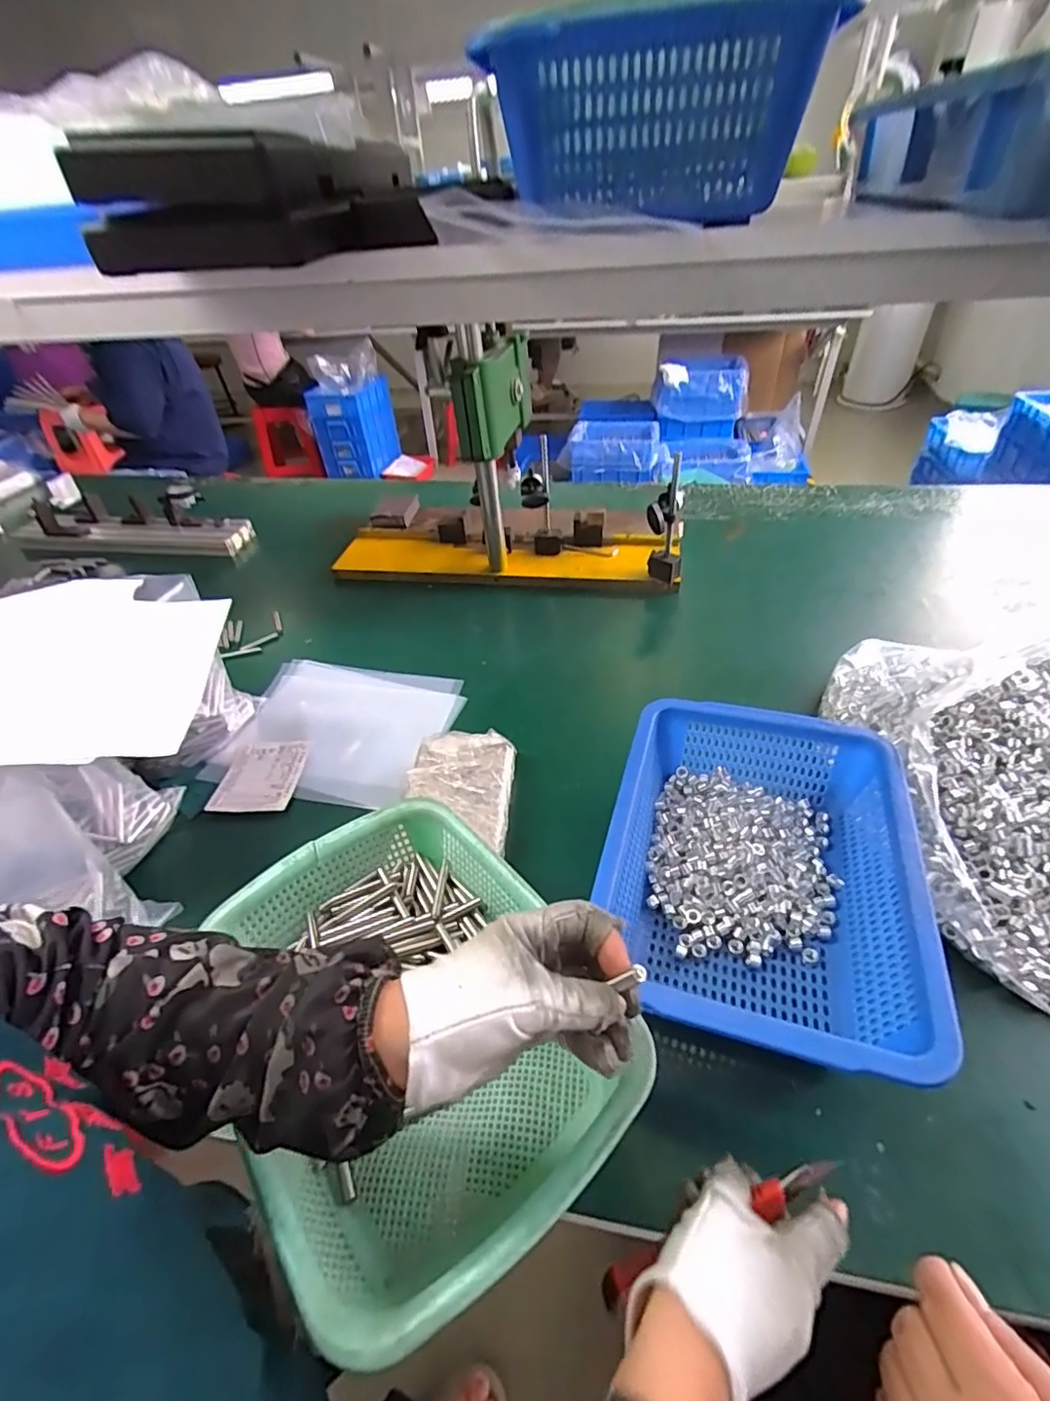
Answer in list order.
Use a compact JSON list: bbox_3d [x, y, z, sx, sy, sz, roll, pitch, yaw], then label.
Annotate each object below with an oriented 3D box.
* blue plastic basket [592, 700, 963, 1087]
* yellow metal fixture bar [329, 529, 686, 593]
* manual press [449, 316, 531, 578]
[{"bbox_3d":[0.191,0.145,0.493,0.227,0.105,0.303,11,43,17],"label":"blue plastic basket"},{"bbox_3d":[-0.039,-0.257,1.033,0.605,0.060,0.173,3,42,10],"label":"yellow metal fixture bar"},{"bbox_3d":[-0.042,-0.375,0.907,0.068,0.346,0.182,7,42,14],"label":"manual press"}]

